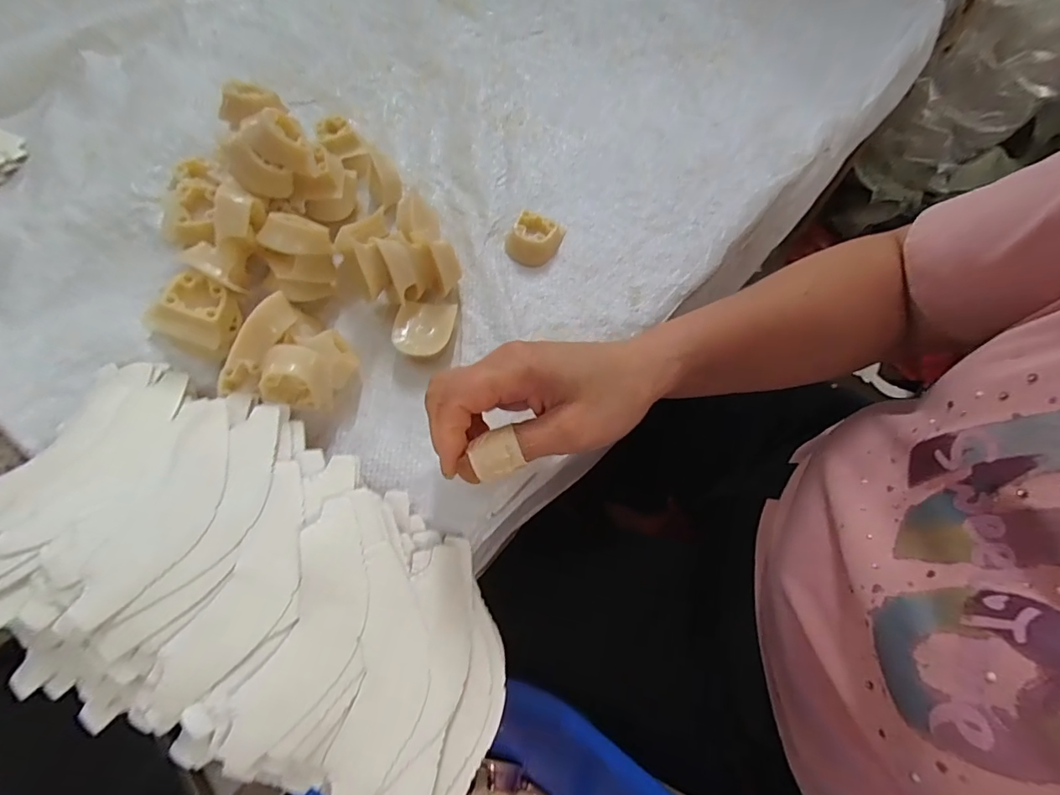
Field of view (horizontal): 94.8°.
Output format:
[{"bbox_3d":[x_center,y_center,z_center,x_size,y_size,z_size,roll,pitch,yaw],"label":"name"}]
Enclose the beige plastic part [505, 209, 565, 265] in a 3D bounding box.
[{"bbox_3d":[0.003,-0.118,0.367,0.036,0.019,0.034,26,66,10],"label":"beige plastic part"}]

